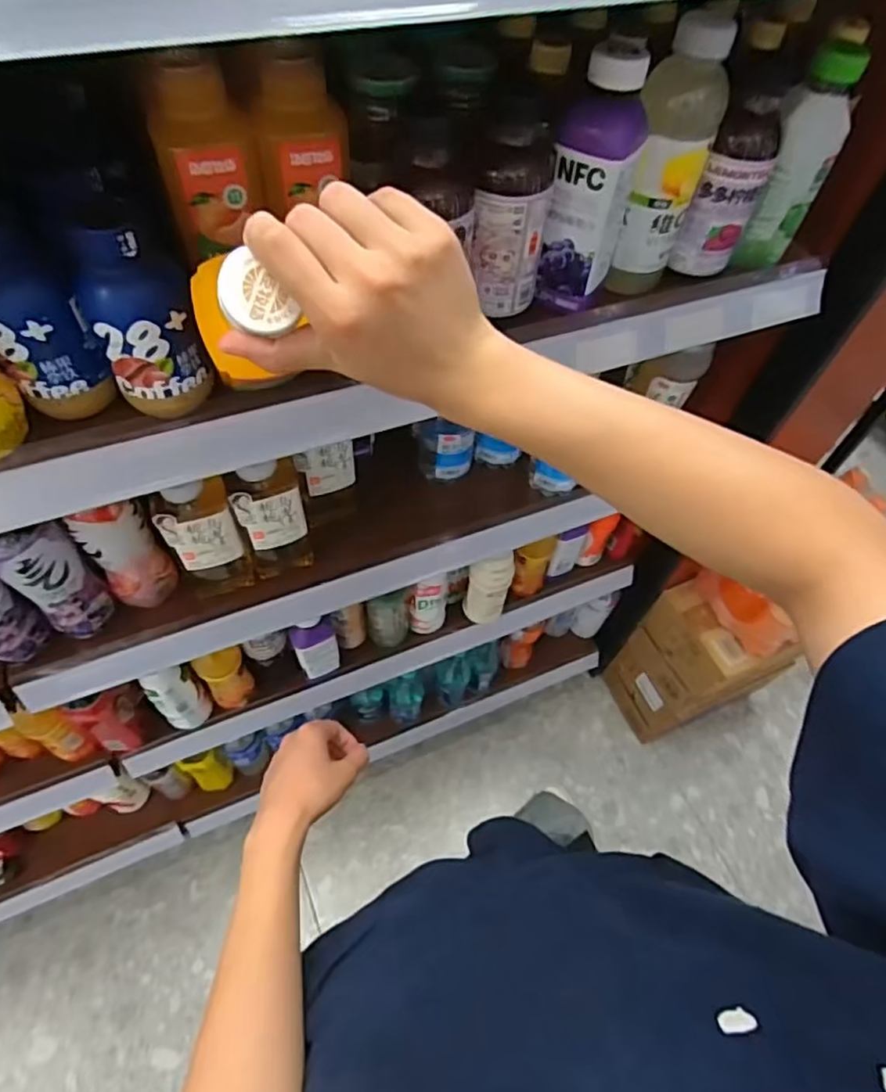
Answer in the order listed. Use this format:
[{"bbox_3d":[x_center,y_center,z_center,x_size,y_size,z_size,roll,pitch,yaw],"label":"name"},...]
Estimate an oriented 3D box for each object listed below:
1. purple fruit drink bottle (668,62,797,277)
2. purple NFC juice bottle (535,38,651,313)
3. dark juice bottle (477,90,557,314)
[{"bbox_3d":[0.249,-0.310,0.530,0.052,0.151,0.053,25,59,12],"label":"purple fruit drink bottle"},{"bbox_3d":[0.118,-0.283,0.490,0.055,0.177,0.057,25,59,12],"label":"purple NFC juice bottle"},{"bbox_3d":[0.055,-0.257,0.485,0.057,0.135,0.058,10,57,2],"label":"dark juice bottle"}]

